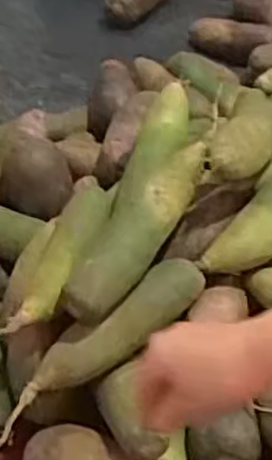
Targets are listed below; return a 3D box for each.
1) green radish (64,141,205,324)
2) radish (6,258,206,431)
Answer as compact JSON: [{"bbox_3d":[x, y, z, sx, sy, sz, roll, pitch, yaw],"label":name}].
[{"bbox_3d":[-0.003,-0.005,0.707,0.074,0.048,0.207,22,59,22],"label":"green radish"},{"bbox_3d":[-0.029,0.100,0.693,0.225,0.058,0.047,-36,51,-8],"label":"radish"}]

